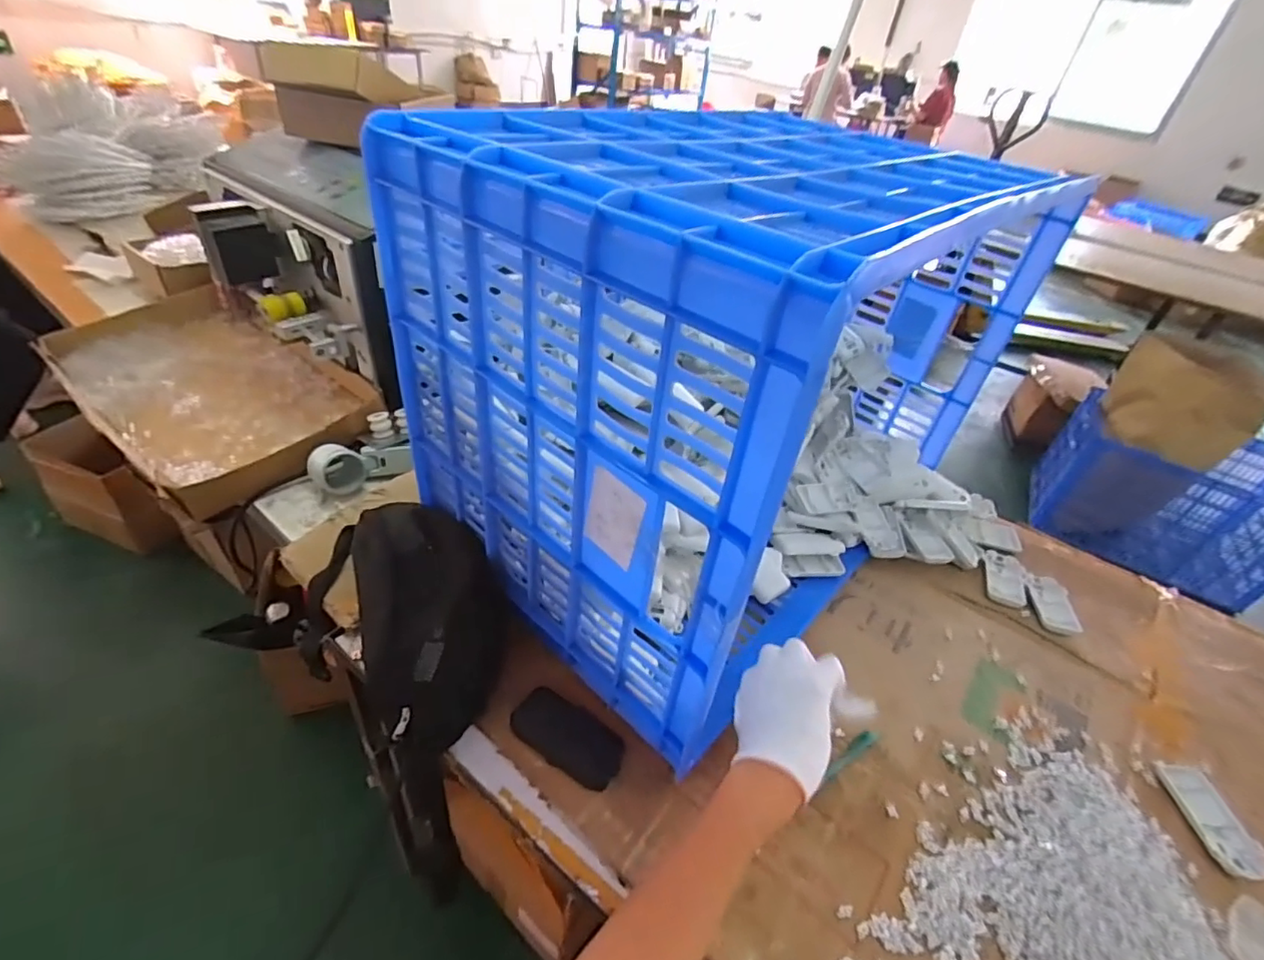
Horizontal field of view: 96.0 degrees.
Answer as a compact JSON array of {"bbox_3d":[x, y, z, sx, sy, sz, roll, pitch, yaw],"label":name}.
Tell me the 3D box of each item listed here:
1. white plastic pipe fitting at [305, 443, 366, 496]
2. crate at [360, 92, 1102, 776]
[{"bbox_3d":[-0.399,-0.016,0.775,0.069,0.063,0.062,-23,49,-33],"label":"white plastic pipe fitting"},{"bbox_3d":[0.119,-0.129,0.634,0.394,0.445,0.617,32,49,29],"label":"crate"}]

